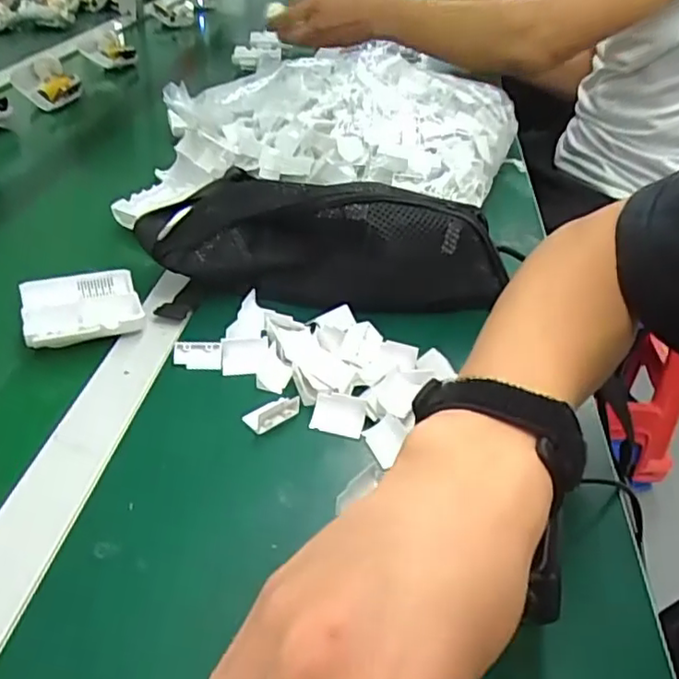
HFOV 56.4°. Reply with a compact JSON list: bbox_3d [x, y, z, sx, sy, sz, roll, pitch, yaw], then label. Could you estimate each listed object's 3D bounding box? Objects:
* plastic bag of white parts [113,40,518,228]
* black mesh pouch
[{"bbox_3d":[0.005,-0.231,0.688,0.395,0.122,0.242,4,33,-4],"label":"plastic bag of white parts"},{"bbox_3d":[-0.012,-0.078,0.500,0.271,0.095,0.079,2,34,-7],"label":"black mesh pouch"}]

